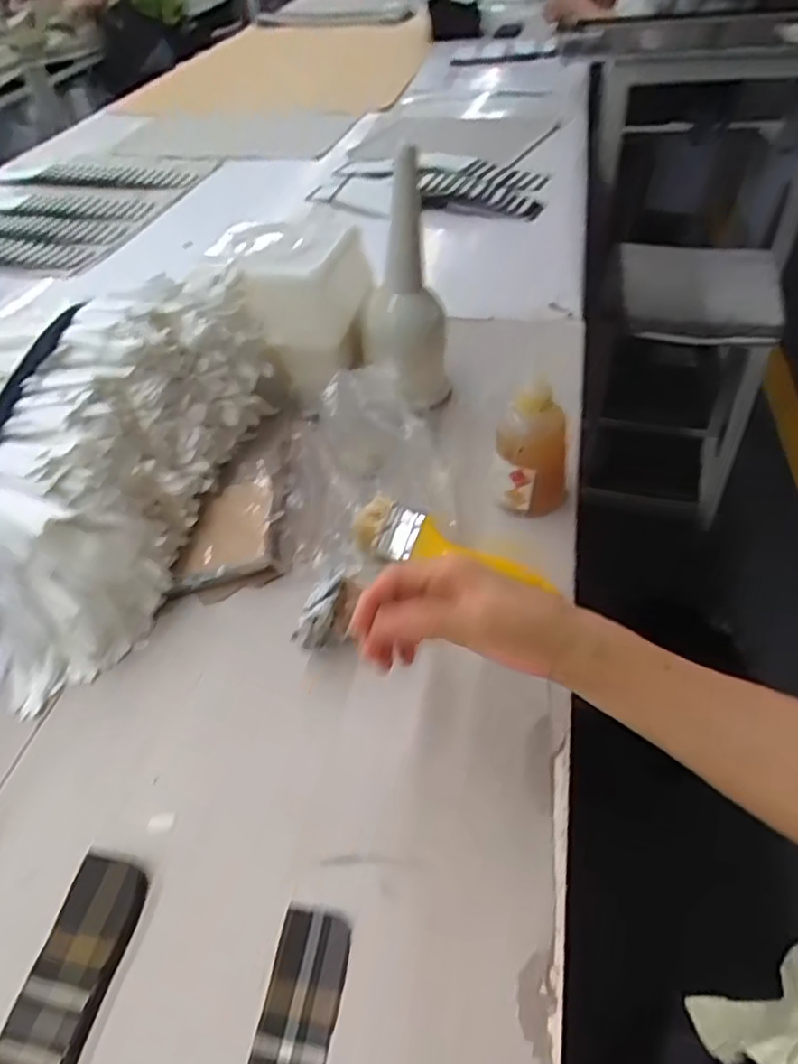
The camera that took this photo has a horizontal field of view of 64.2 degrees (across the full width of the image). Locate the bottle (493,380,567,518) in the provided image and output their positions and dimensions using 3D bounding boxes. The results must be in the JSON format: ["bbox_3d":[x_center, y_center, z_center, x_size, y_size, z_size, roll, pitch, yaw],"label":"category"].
[{"bbox_3d":[0.112,-0.066,0.539,0.059,0.110,0.042,5,49,12],"label":"bottle"}]

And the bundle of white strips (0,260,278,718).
[{"bbox_3d":[-0.291,-0.064,0.549,0.241,0.165,0.368,10,50,16],"label":"bundle of white strips"}]

